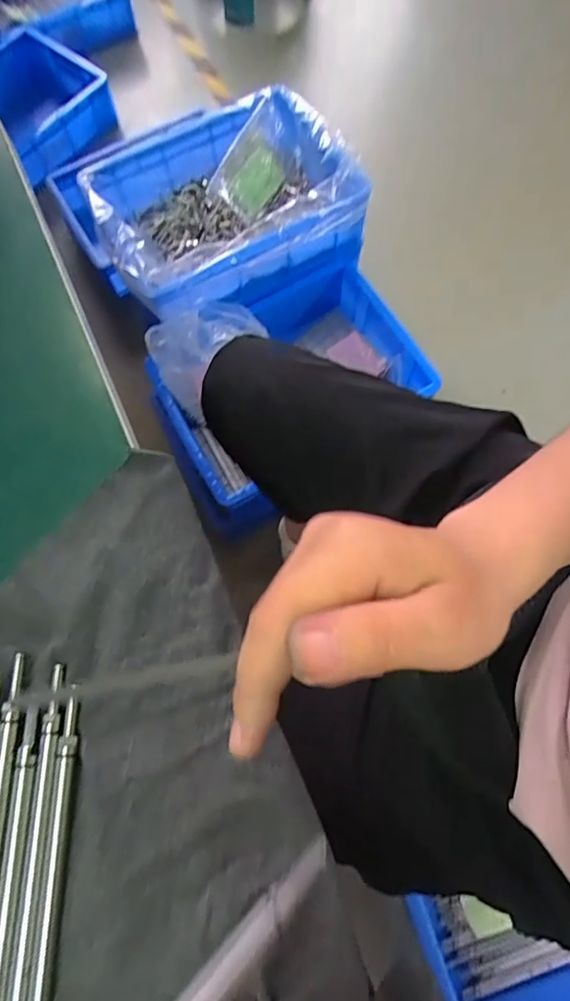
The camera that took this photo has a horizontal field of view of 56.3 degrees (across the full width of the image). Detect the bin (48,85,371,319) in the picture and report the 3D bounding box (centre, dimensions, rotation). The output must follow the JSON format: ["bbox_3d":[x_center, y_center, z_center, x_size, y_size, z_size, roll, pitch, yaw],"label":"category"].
[{"bbox_3d":[-0.108,-0.492,0.899,0.396,0.166,0.288,-27,72,-7],"label":"bin"}]

